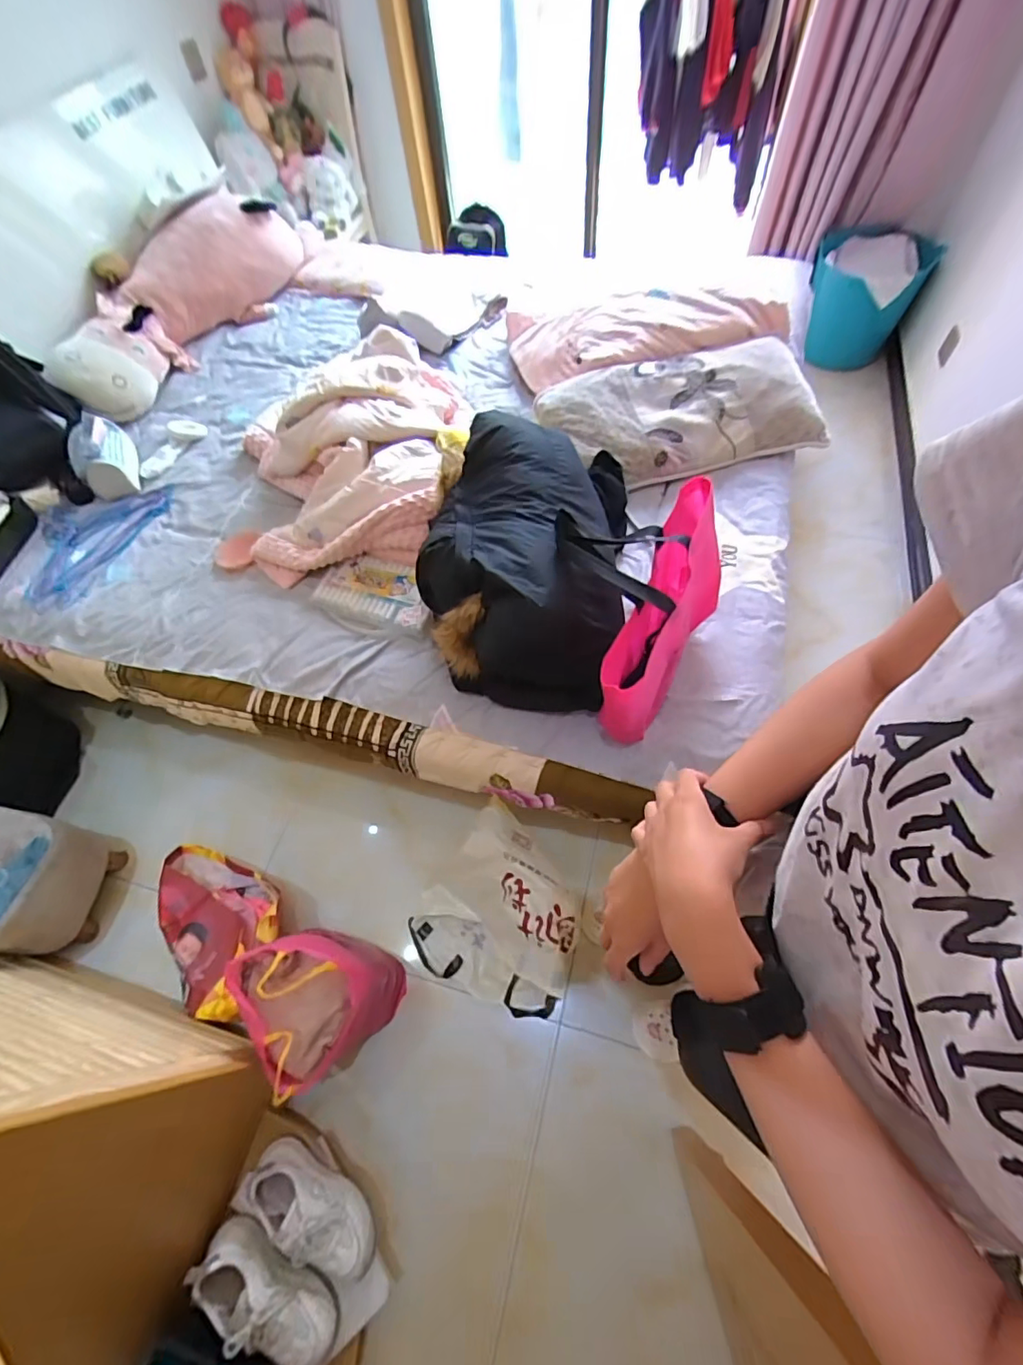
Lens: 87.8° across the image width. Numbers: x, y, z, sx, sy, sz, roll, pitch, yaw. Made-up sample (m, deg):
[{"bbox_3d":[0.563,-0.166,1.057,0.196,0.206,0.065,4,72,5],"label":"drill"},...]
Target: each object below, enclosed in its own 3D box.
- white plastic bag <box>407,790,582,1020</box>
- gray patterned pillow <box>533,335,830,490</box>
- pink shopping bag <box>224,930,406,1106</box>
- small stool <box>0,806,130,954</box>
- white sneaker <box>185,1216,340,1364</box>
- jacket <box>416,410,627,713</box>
[{"bbox_3d":[-0.031,0.502,1.135,0.372,0.220,0.348,39,70,23],"label":"white plastic bag"},{"bbox_3d":[0.392,-0.651,1.271,0.590,0.098,0.331,-11,60,-2],"label":"gray patterned pillow"},{"bbox_3d":[-0.369,0.600,1.036,0.226,0.341,0.254,-37,64,-16],"label":"pink shopping bag"},{"bbox_3d":[-1.075,0.447,1.182,0.254,0.265,0.267,6,60,8],"label":"small stool"},{"bbox_3d":[-0.387,0.958,0.828,0.229,0.084,0.101,18,63,14],"label":"white sneaker"},{"bbox_3d":[0.016,-0.215,0.958,0.336,0.254,0.456,2,60,6],"label":"jacket"}]

